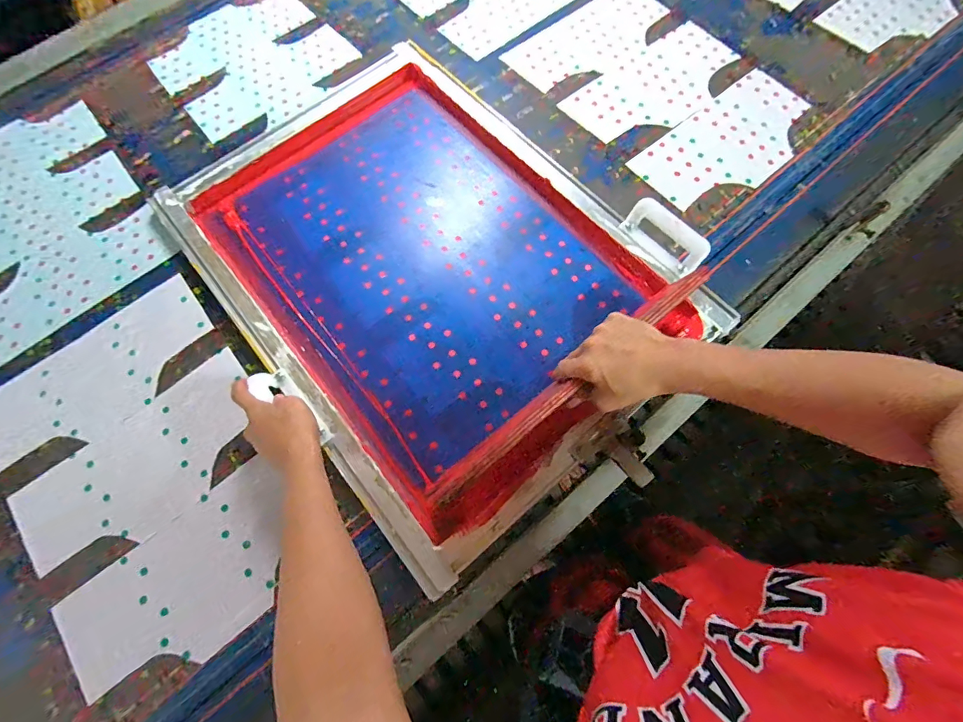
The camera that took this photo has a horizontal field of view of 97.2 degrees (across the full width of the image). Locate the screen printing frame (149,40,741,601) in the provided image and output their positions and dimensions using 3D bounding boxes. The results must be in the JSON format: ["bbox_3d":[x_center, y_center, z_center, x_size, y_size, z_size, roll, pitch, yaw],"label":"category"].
[{"bbox_3d":[-0.088,-0.162,0.643,0.539,0.049,0.741,-39,73,-11],"label":"screen printing frame"}]

